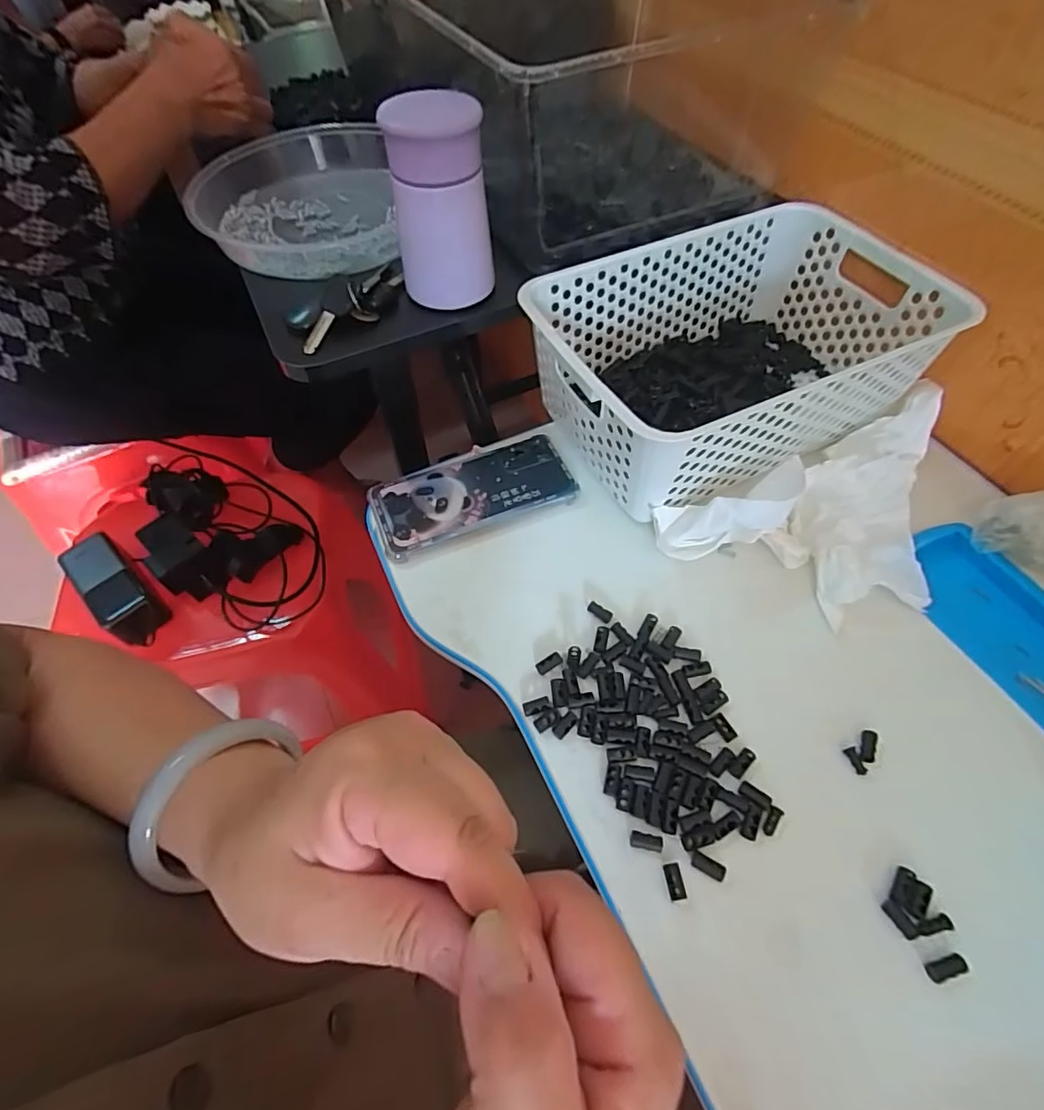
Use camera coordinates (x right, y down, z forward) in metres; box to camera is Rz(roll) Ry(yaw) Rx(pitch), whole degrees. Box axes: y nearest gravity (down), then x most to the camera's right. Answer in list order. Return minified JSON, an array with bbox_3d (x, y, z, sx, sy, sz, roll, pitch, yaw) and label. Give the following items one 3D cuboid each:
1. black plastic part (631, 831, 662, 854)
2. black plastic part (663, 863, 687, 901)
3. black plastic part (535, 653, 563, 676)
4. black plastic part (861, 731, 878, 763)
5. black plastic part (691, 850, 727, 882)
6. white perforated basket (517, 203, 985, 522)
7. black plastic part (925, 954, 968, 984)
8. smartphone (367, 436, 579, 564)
[{"bbox_3d":[0.073,0.167,0.319,0.018,0.004,0.009,11,58,8],"label":"black plastic part"},{"bbox_3d":[0.086,0.183,0.307,0.010,0.004,0.018,-8,57,-5],"label":"black plastic part"},{"bbox_3d":[0.019,0.076,0.382,0.019,0.007,0.008,-25,60,-14],"label":"black plastic part"},{"bbox_3d":[0.214,0.118,0.338,0.008,0.004,0.019,18,59,12],"label":"black plastic part"},{"bbox_3d":[0.106,0.176,0.311,0.019,0.004,0.009,23,60,15],"label":"black plastic part"},{"bbox_3d":[0.172,-0.169,0.461,0.304,0.102,0.199,-23,60,-14],"label":"white perforated basket"},{"bbox_3d":[0.215,0.209,0.277,0.020,0.004,0.009,-14,58,-8],"label":"black plastic part"},{"bbox_3d":[-0.041,-0.052,0.452,0.159,0.012,0.079,-21,59,-12],"label":"smartphone"}]

